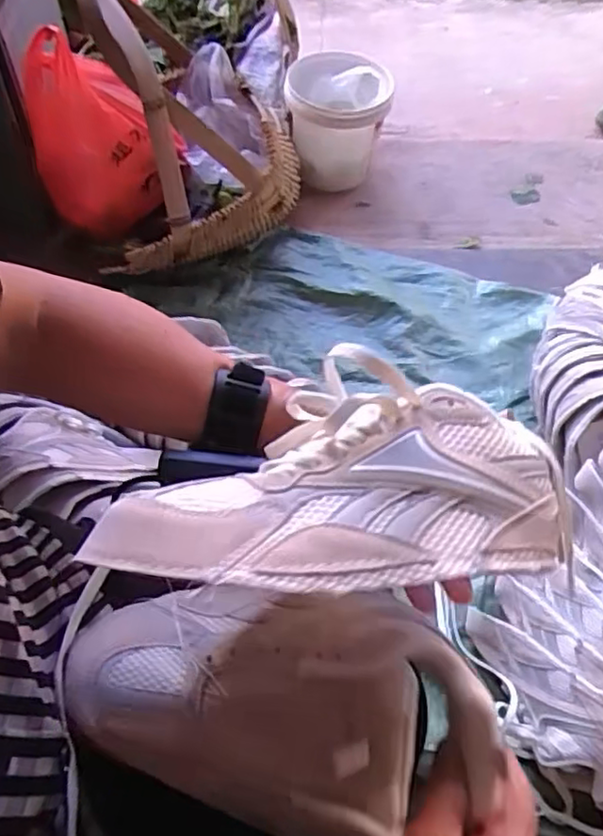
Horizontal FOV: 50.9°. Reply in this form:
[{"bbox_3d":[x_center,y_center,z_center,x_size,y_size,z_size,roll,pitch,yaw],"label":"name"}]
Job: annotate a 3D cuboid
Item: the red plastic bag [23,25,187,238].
[{"bbox_3d":[-0.319,-0.452,1.038,0.200,0.268,0.130,22,59,10],"label":"red plastic bag"}]

